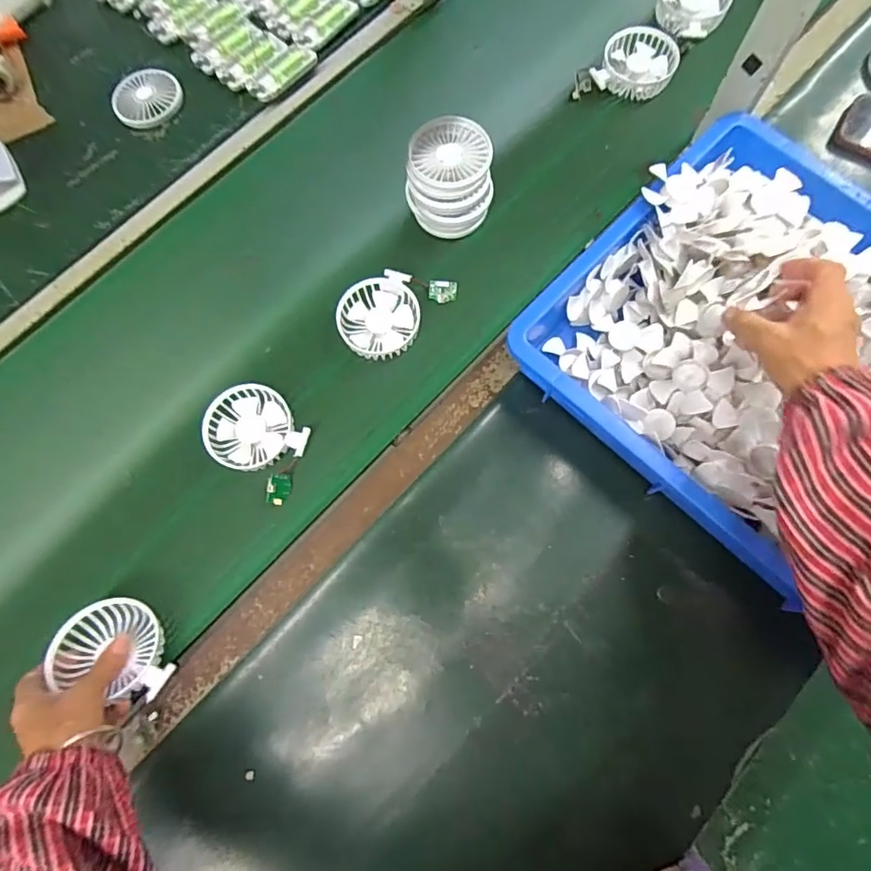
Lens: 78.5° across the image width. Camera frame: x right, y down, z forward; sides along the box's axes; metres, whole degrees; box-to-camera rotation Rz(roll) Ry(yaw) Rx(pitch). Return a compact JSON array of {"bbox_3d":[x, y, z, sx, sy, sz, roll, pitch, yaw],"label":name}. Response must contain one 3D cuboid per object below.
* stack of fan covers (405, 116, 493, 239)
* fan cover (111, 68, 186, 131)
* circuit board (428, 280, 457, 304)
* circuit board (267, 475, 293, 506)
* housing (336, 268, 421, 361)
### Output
[{"bbox_3d":[0.016,-0.283,0.592,0.089,0.085,0.093,0,73,2],"label":"stack of fan covers"},{"bbox_3d":[-0.356,-0.417,0.657,0.082,0.011,0.082,-25,78,-4],"label":"fan cover"},{"bbox_3d":[0.008,-0.164,0.608,0.032,0.006,0.025,0,99,-7],"label":"circuit board"},{"bbox_3d":[-0.160,0.056,0.550,0.024,0.004,0.032,0,94,-30],"label":"circuit board"},{"bbox_3d":[-0.061,-0.129,0.593,0.088,0.028,0.089,-19,77,-3],"label":"housing"}]

